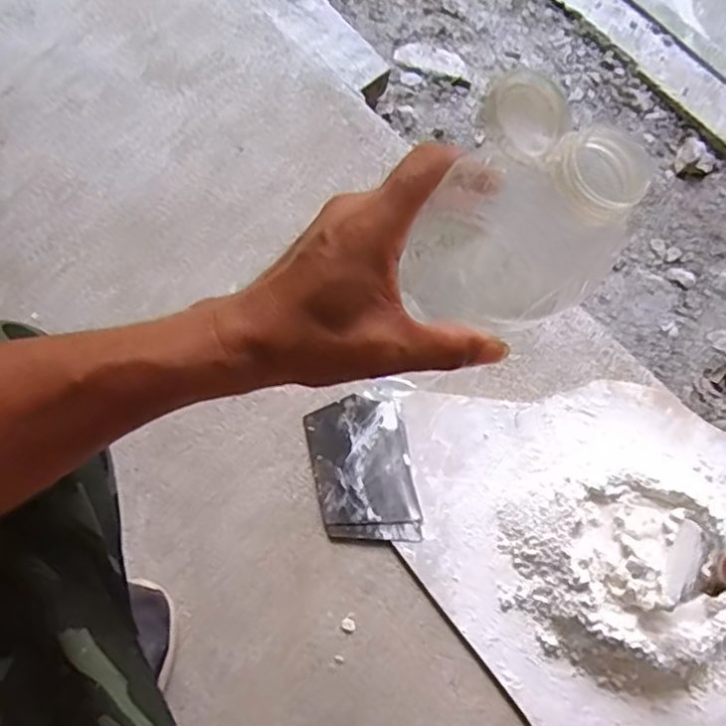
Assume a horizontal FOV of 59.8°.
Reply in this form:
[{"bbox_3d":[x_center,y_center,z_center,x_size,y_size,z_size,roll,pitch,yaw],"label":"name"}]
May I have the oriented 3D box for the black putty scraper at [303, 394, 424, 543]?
[{"bbox_3d":[0.001,0.115,0.668,0.101,0.008,0.151,-12,77,-3],"label":"black putty scraper"}]

